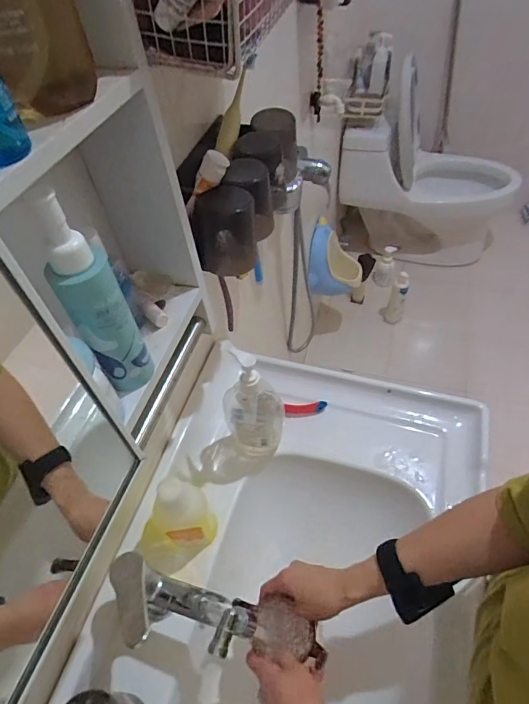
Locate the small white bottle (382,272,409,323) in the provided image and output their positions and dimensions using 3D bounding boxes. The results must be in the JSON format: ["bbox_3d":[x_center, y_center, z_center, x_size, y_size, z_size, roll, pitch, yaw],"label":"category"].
[{"bbox_3d":[0.522,-0.203,1.733,0.068,0.242,0.077,17,55,19],"label":"small white bottle"}]

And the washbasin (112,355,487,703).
[{"bbox_3d":[0.032,0.381,0.565,0.441,0.147,0.795,12,53,15],"label":"washbasin"}]

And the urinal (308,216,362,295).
[{"bbox_3d":[0.262,-0.345,1.597,0.196,0.206,0.205,2,52,8],"label":"urinal"}]

